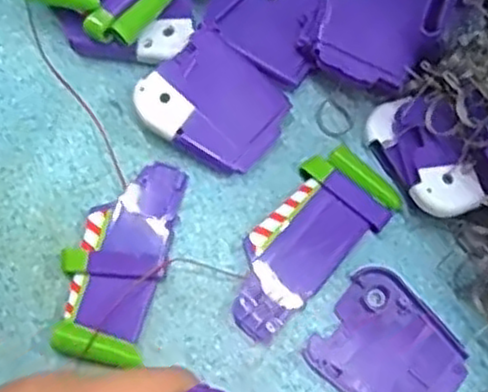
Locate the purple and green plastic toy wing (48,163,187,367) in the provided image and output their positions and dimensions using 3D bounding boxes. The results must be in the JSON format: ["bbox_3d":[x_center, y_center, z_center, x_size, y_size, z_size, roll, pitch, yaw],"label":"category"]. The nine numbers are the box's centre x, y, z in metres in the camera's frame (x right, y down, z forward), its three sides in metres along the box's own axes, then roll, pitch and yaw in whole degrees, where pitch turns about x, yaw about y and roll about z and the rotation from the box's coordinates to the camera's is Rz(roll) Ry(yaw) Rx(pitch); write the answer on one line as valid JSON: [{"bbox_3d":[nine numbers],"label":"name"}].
[{"bbox_3d":[-0.054,0.026,0.318,0.040,0.012,0.088,14,74,5],"label":"purple and green plastic toy wing"}]

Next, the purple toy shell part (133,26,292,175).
[{"bbox_3d":[-0.014,-0.040,0.333,0.060,0.013,0.051,43,81,-2],"label":"purple toy shell part"}]

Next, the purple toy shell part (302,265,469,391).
[{"bbox_3d":[0.062,0.066,0.309,0.060,0.005,0.052,39,78,11],"label":"purple toy shell part"}]

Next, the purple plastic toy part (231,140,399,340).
[{"bbox_3d":[0.026,0.019,0.320,0.089,0.010,0.040,-44,78,-11],"label":"purple plastic toy part"}]

